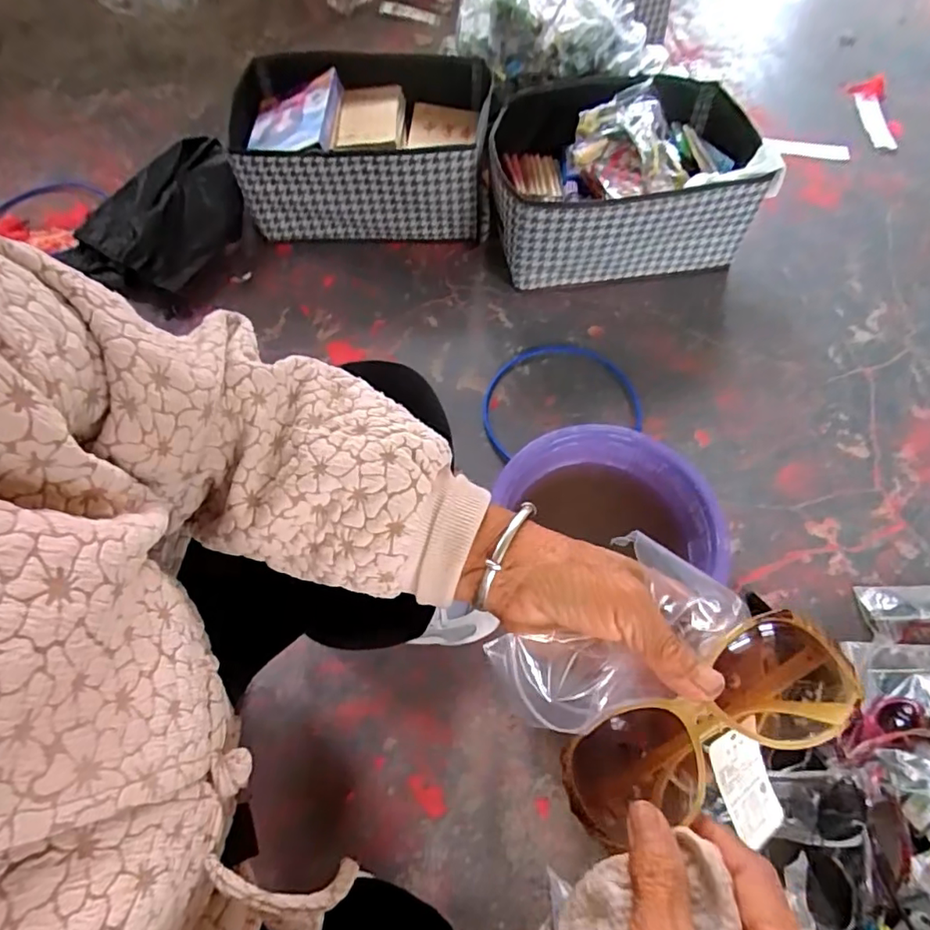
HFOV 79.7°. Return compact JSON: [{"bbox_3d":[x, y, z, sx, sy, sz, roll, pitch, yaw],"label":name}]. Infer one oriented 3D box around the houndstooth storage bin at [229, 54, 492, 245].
[{"bbox_3d":[-0.170,-0.579,1.031,0.421,0.195,0.312,-2,62,-1],"label":"houndstooth storage bin"}]

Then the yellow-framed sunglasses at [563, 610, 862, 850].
[{"bbox_3d":[0.111,0.122,0.257,0.139,0.034,0.054,-29,64,-2],"label":"yellow-framed sunglasses"}]

